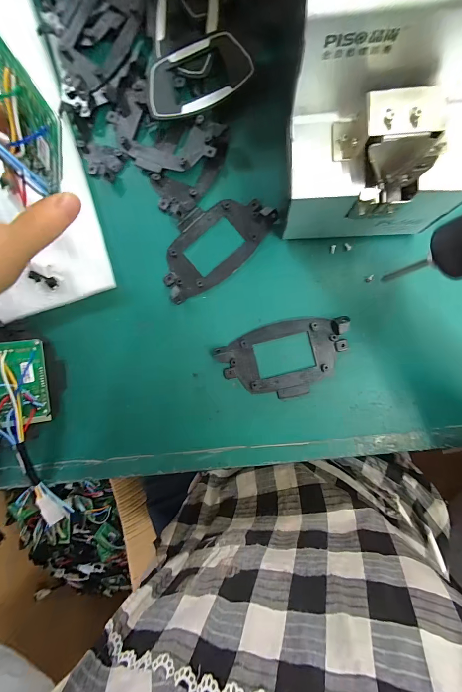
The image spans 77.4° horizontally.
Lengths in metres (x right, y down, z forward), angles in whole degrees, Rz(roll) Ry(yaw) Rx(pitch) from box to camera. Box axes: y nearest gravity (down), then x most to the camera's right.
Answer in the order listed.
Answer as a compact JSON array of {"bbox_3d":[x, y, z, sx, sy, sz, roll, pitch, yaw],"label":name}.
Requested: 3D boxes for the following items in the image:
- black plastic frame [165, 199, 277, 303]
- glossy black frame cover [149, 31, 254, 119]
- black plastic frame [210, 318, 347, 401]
[{"bbox_3d":[-0.019,-0.100,0.277,0.121,0.010,0.067,-38,85,4],"label":"black plastic frame"},{"bbox_3d":[-0.032,-0.254,0.273,0.098,0.012,0.057,-16,87,6],"label":"glossy black frame cover"},{"bbox_3d":[0.051,0.013,0.273,0.119,0.017,0.070,-15,87,6],"label":"black plastic frame"}]

